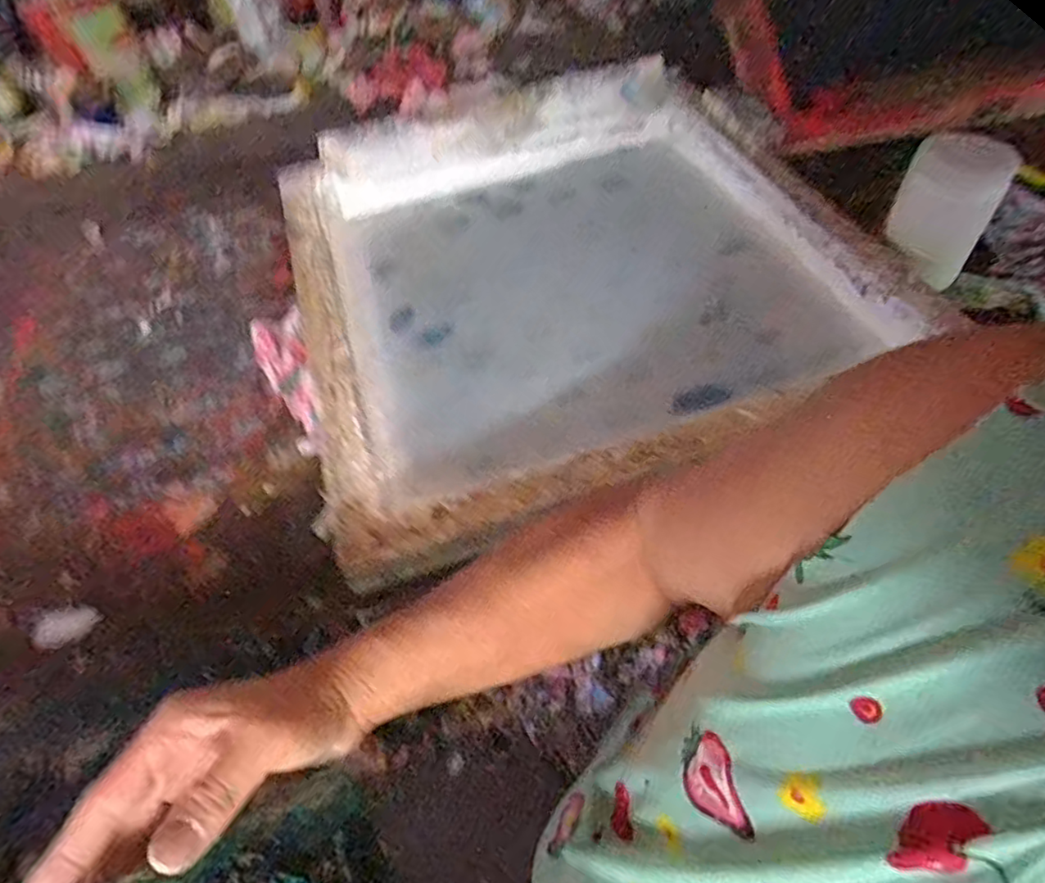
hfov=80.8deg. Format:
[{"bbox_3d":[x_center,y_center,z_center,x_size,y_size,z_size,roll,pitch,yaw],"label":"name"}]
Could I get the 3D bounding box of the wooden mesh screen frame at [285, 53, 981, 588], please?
[{"bbox_3d":[0.039,-0.215,0.736,0.652,0.064,0.650,-21,58,-10],"label":"wooden mesh screen frame"}]

